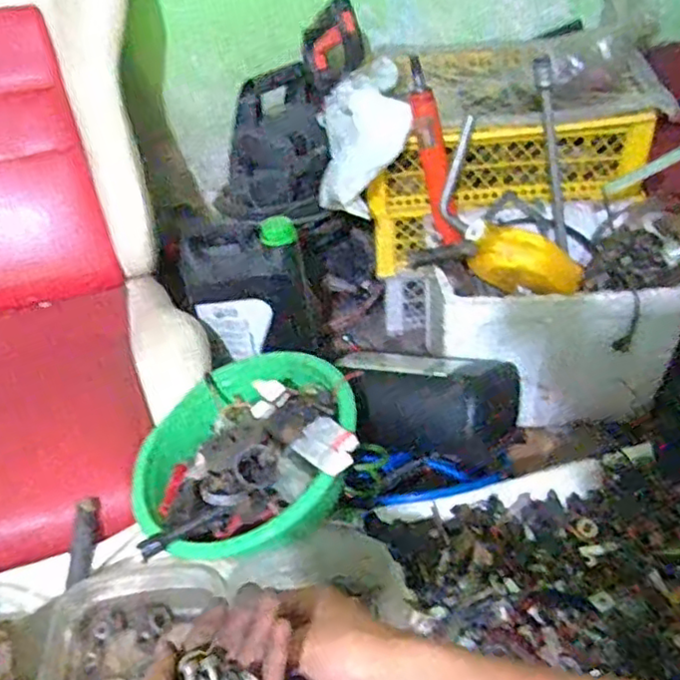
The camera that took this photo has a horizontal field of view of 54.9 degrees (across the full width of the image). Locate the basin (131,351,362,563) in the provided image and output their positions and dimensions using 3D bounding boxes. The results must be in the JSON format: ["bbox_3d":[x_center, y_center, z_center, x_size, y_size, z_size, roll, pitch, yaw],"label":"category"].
[{"bbox_3d":[-0.107,0.135,0.768,0.275,0.105,0.275,-18,40,16],"label":"basin"}]

